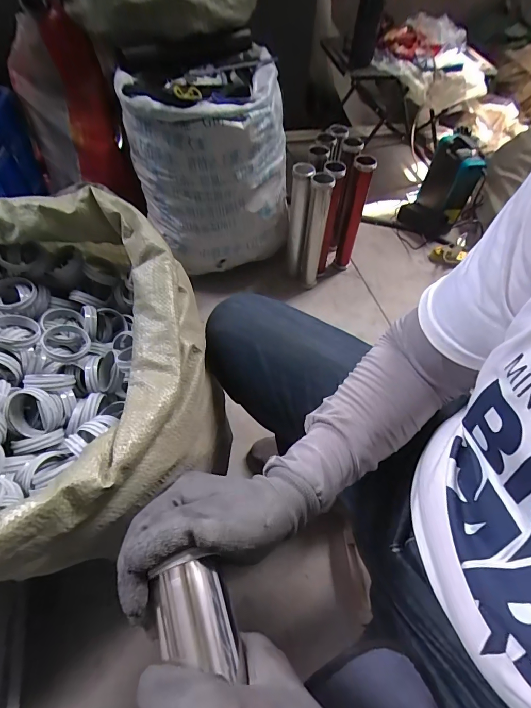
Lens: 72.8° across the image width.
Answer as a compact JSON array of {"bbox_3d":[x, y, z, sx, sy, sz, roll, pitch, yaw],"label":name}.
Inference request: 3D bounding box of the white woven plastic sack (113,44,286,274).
[{"bbox_3d":[-0.146,-0.513,1.002,0.390,0.442,0.315,-10,57,-11],"label":"white woven plastic sack"}]

